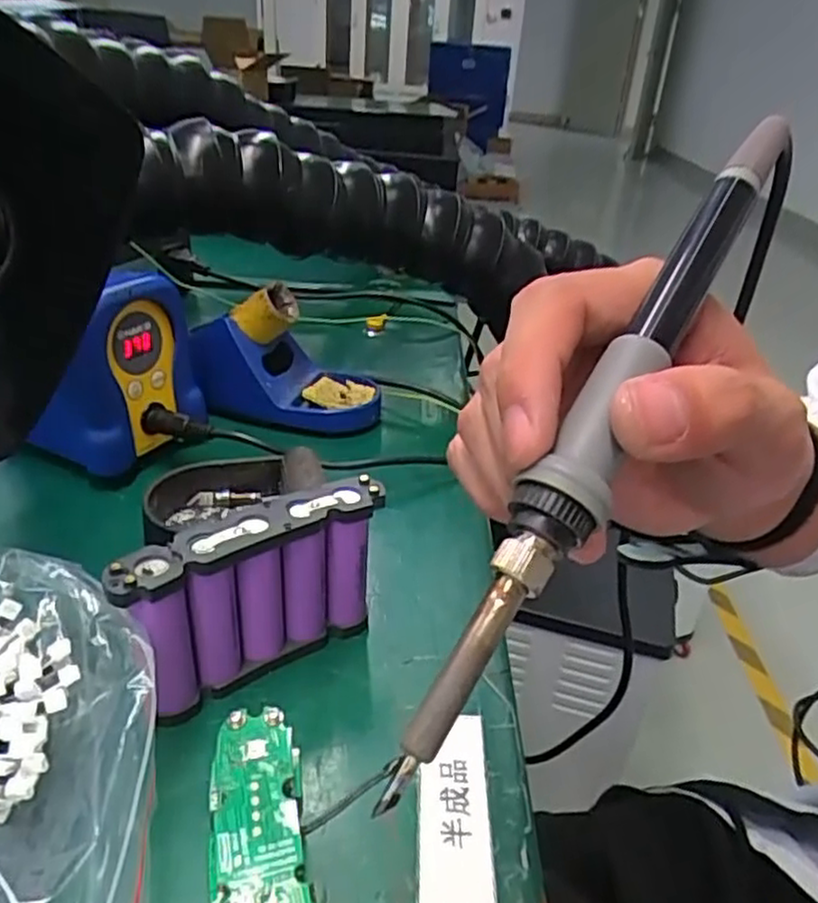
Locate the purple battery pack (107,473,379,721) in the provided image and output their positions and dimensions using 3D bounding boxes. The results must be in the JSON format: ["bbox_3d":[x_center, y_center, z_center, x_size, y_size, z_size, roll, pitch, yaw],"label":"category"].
[{"bbox_3d":[-0.065,0.063,0.306,0.111,0.080,0.022,-19,36,-34],"label":"purple battery pack"}]

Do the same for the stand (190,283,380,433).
[{"bbox_3d":[-0.087,-0.066,0.518,0.134,0.090,0.078,5,31,0],"label":"stand"}]

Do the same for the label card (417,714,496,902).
[{"bbox_3d":[0.017,0.131,0.269,0.026,0.004,0.078,3,29,0],"label":"label card"}]

